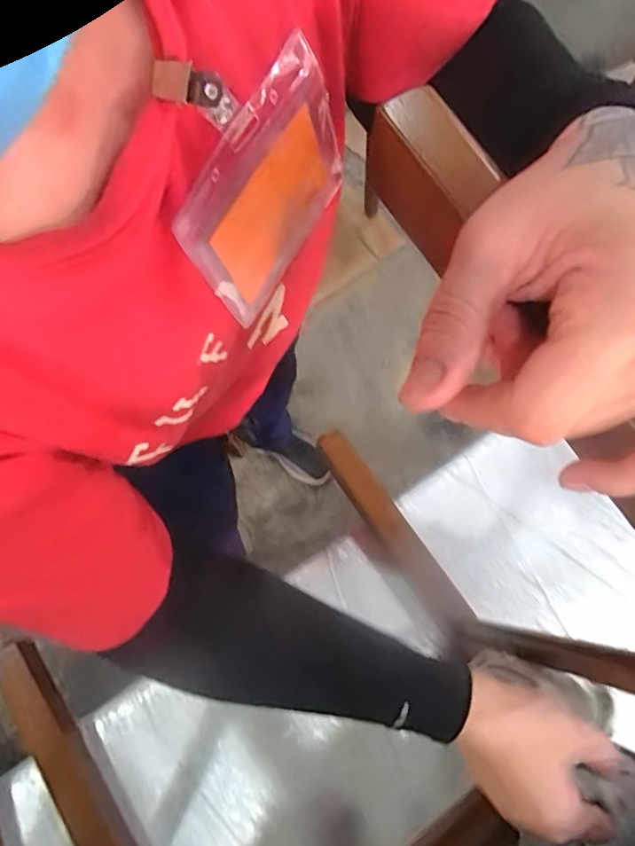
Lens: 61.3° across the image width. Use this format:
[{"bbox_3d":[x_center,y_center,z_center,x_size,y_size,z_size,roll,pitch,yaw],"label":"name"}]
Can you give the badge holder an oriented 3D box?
[{"bbox_3d":[-0.026,-0.110,0.237,0.010,0.113,0.102,30,82,22],"label":"badge holder"}]

